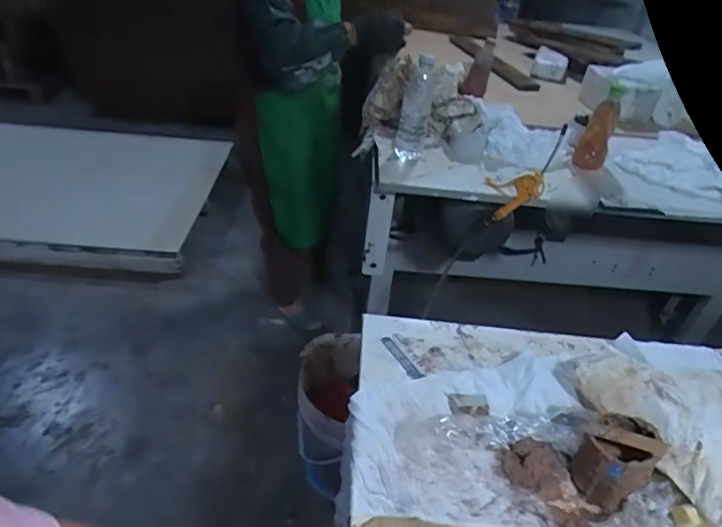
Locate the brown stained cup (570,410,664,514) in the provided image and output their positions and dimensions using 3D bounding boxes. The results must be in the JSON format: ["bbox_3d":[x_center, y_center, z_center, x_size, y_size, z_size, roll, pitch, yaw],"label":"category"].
[{"bbox_3d":[0.257,0.193,0.504,0.070,0.072,0.058,-20,43,-27],"label":"brown stained cup"}]

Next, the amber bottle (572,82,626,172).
[{"bbox_3d":[0.517,-0.290,1.088,0.063,0.166,0.060,25,43,26],"label":"amber bottle"}]

